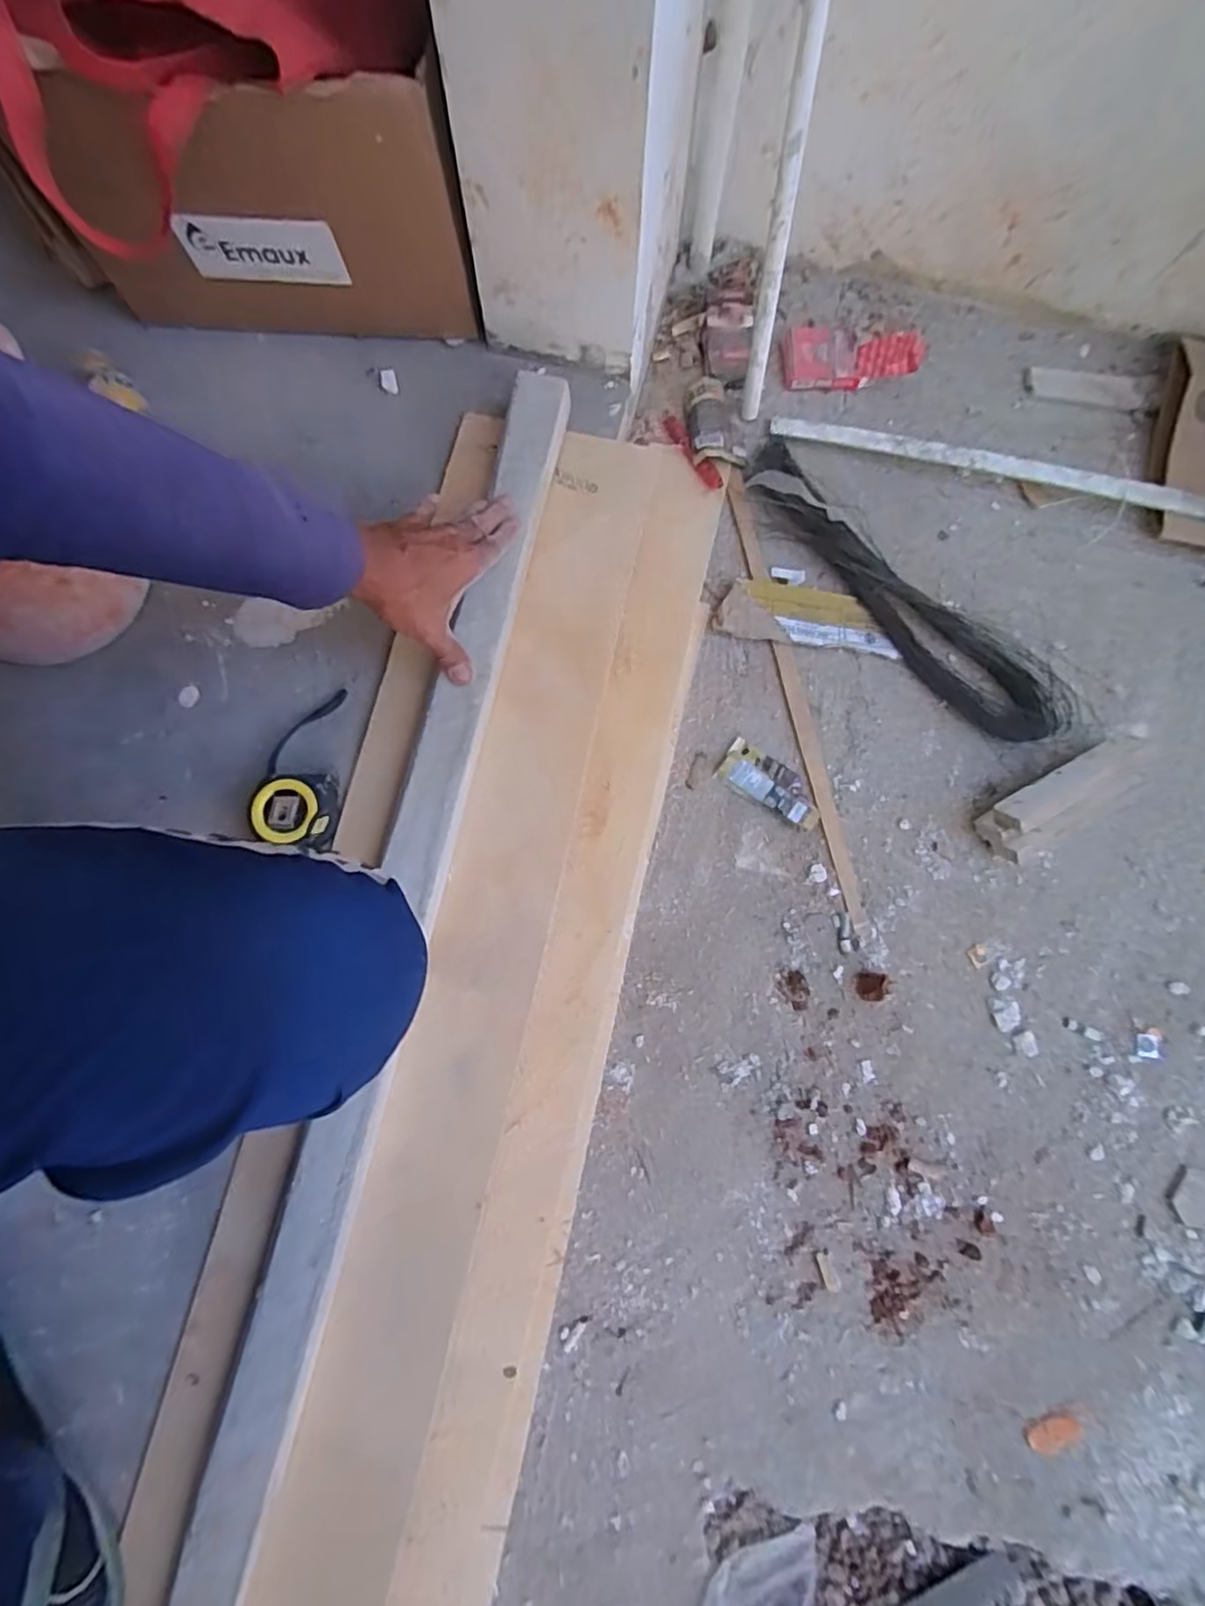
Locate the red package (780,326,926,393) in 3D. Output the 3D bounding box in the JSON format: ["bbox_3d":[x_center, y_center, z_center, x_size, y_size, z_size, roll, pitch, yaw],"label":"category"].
[{"bbox_3d":[0.297,-0.547,0.796,0.157,0.047,0.077,1,78,1],"label":"red package"}]

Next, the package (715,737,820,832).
[{"bbox_3d":[0.182,-0.020,0.706,0.115,0.011,0.050,32,80,7],"label":"package"}]

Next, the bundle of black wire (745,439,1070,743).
[{"bbox_3d":[0.327,-0.239,0.730,0.093,0.055,0.452,-44,81,-8],"label":"bundle of black wire"}]

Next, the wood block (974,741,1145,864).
[{"bbox_3d":[0.480,-0.001,0.685,0.173,0.054,0.065,-29,80,-5],"label":"wood block"}]

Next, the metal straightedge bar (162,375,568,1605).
[{"bbox_3d":[-0.192,0.170,0.531,0.055,0.031,1.183,12,79,3],"label":"metal straightedge bar"}]

